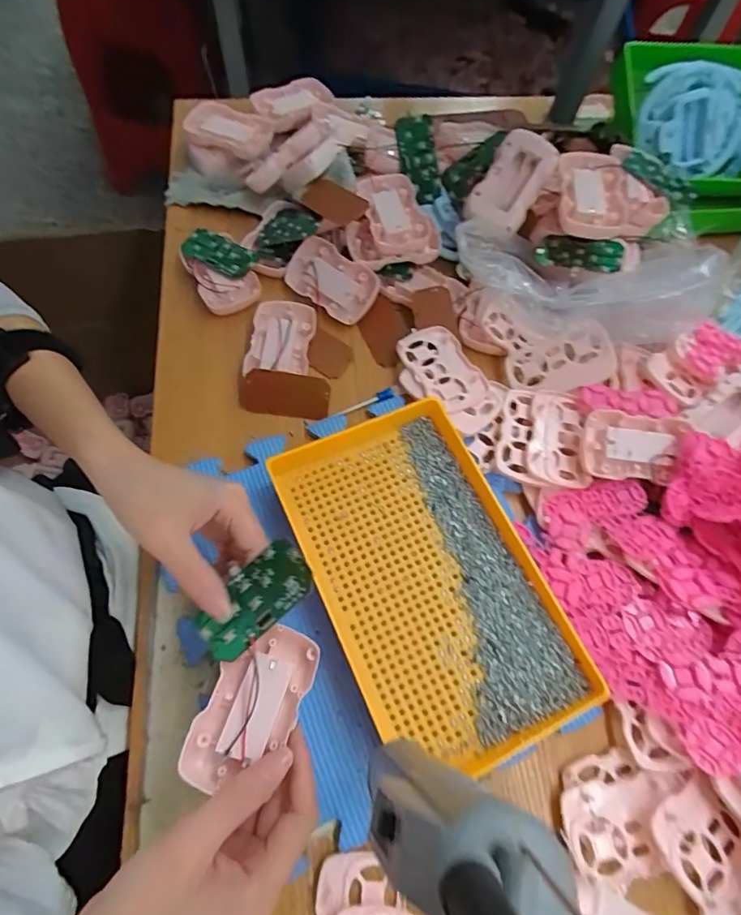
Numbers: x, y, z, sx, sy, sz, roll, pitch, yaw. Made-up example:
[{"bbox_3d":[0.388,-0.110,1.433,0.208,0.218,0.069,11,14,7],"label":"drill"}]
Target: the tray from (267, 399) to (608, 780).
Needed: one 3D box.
[{"bbox_3d":[0.039,0.087,0.363,0.152,0.030,0.249,-22,70,-12],"label":"tray"}]

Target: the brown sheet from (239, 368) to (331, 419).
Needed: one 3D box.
[{"bbox_3d":[-0.074,-0.054,0.427,0.076,0.004,0.038,7,110,-2],"label":"brown sheet"}]

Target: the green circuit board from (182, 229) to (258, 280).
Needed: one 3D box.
[{"bbox_3d":[-0.147,-0.198,0.477,0.071,0.004,0.036,28,75,7],"label":"green circuit board"}]

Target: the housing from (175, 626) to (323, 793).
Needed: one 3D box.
[{"bbox_3d":[-0.067,0.140,0.277,0.050,0.022,0.088,18,69,9],"label":"housing"}]

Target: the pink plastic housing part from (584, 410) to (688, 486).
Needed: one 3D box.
[{"bbox_3d":[0.211,-0.007,0.394,0.073,0.014,0.052,7,86,5],"label":"pink plastic housing part"}]

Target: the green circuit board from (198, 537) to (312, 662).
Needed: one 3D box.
[{"bbox_3d":[-0.066,0.082,0.281,0.037,0.004,0.073,42,89,16],"label":"green circuit board"}]

